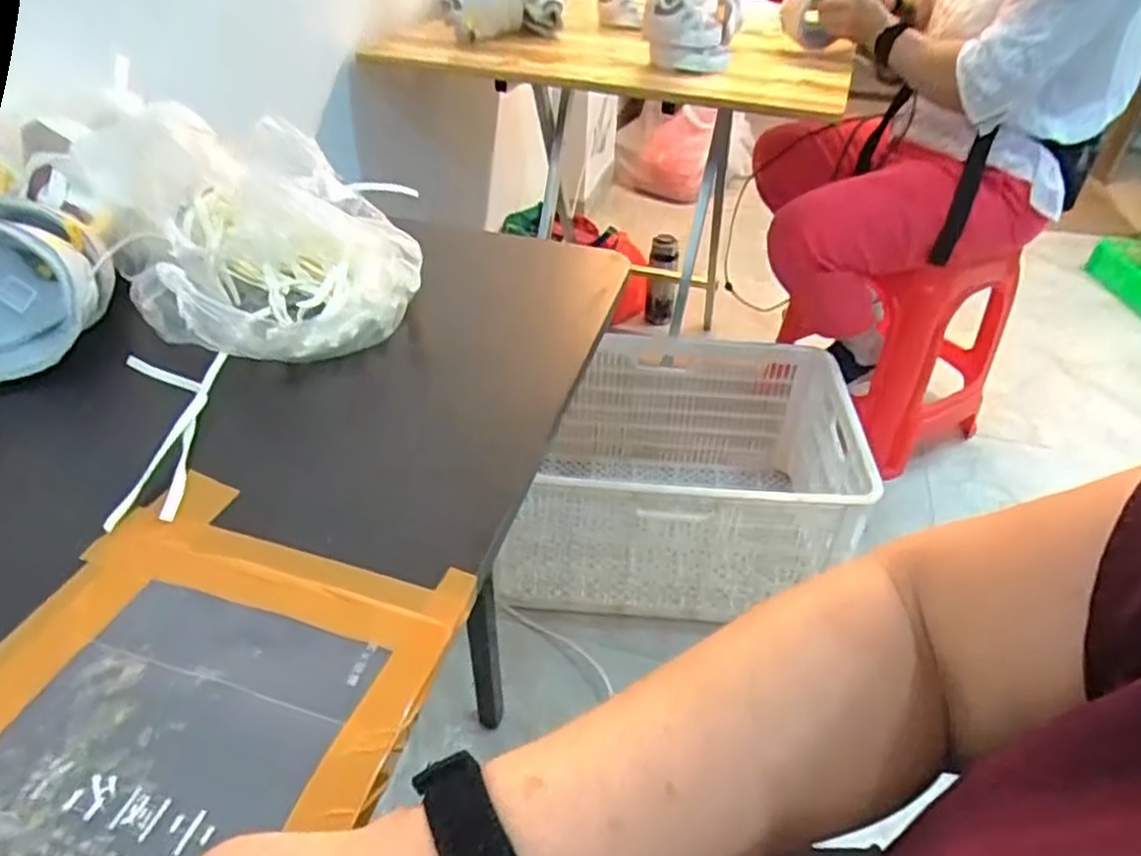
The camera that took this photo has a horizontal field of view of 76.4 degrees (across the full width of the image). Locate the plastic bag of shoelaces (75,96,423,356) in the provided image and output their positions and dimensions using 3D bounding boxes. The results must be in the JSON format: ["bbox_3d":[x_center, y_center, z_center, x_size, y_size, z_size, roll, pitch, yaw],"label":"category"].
[{"bbox_3d":[-0.240,-0.151,0.561,0.184,0.125,0.240,-26,46,-30],"label":"plastic bag of shoelaces"}]

